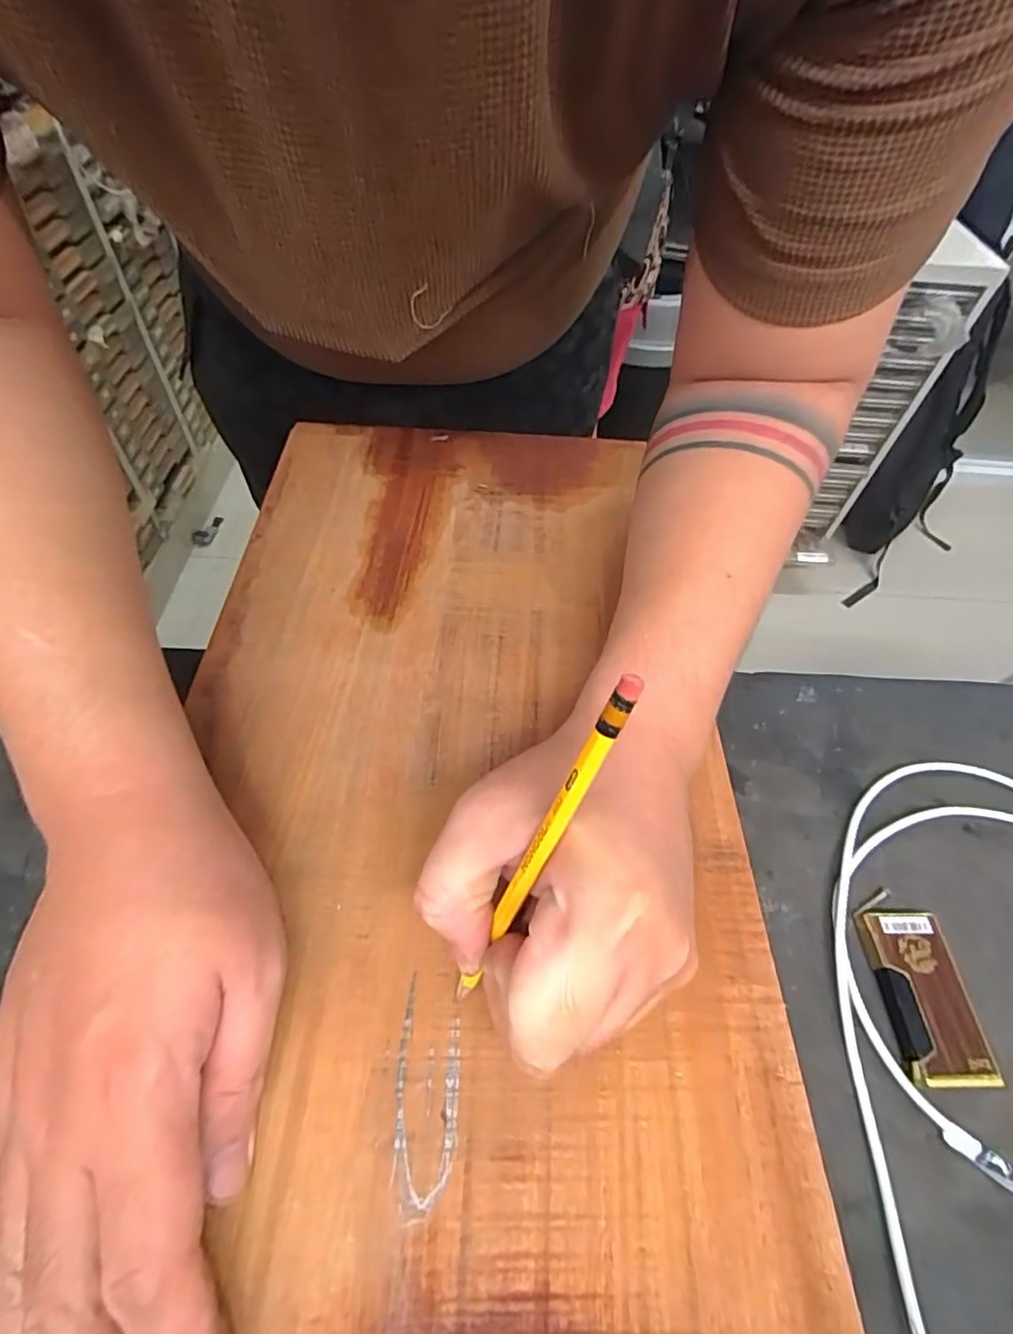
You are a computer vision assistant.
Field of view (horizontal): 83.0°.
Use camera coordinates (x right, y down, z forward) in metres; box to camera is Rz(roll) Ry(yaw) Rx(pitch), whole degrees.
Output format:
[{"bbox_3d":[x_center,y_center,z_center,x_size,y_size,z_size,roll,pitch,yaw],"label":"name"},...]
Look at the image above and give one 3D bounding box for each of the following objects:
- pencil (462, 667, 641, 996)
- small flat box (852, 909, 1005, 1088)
[{"bbox_3d":[0.009,0.064,0.191,0.006,0.144,0.004,30,26,16],"label":"pencil"},{"bbox_3d":[0.192,0.150,0.263,0.035,0.014,0.069,2,55,-4],"label":"small flat box"}]

